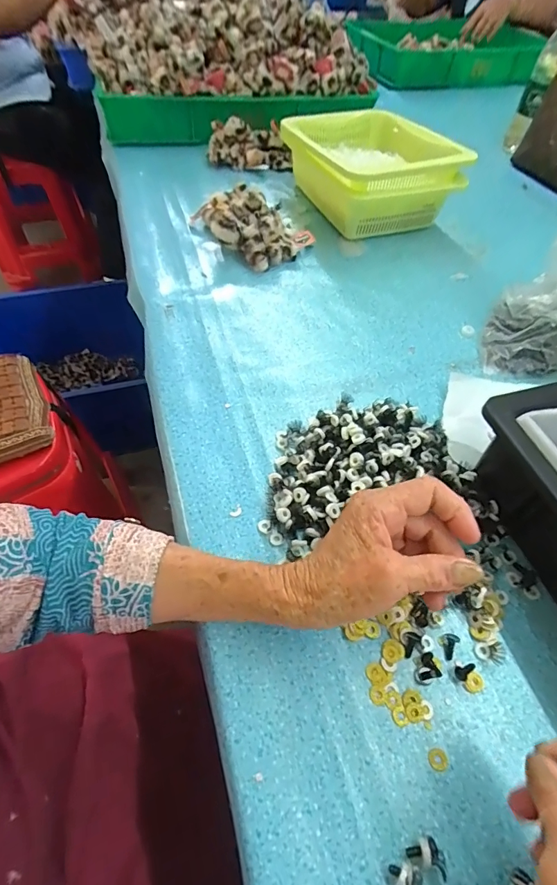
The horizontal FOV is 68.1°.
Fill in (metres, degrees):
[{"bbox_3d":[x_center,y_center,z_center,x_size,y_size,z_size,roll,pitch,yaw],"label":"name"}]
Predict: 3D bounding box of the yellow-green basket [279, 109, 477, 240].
[{"bbox_3d":[0.142,-0.423,0.648,0.198,0.124,0.242,-12,56,-9],"label":"yellow-green basket"}]

